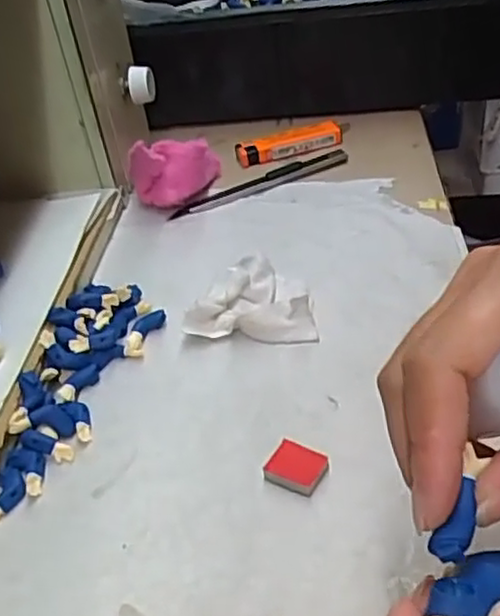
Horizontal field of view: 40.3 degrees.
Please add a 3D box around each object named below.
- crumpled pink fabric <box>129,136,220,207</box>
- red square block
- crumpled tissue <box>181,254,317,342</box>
[{"bbox_3d":[-0.051,-0.098,0.472,0.061,0.049,0.044,-11,38,-4],"label":"crumpled pink fabric"},{"bbox_3d":[0.019,0.066,0.285,0.023,0.006,0.020,15,43,27],"label":"red square block"},{"bbox_3d":[0.002,-0.006,0.370,0.066,0.018,0.054,-1,38,8],"label":"crumpled tissue"}]

